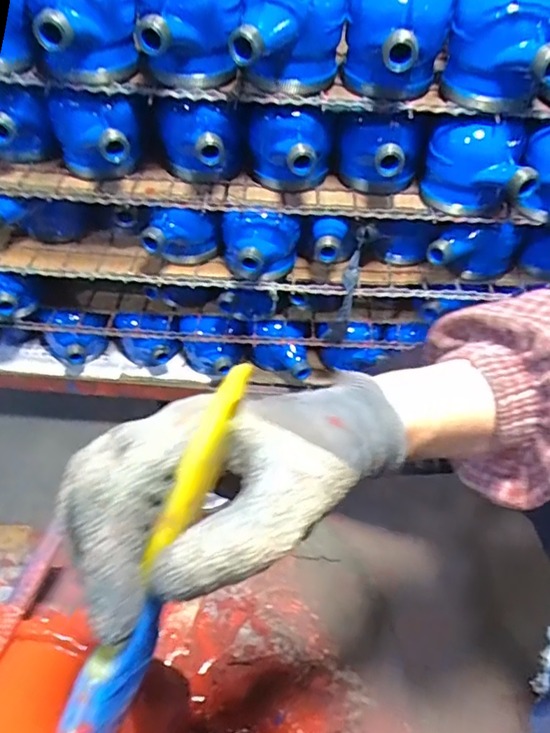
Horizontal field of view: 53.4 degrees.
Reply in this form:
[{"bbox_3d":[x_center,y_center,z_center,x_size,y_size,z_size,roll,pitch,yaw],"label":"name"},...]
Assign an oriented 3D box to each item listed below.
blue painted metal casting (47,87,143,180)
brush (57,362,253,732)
[{"bbox_3d":[-0.163,-0.208,0.505,0.084,0.084,0.072,-8,51,-10],"label":"blue painted metal casting"},{"bbox_3d":[-0.049,0.085,0.190,0.019,0.018,0.185,24,94,17],"label":"brush"}]

